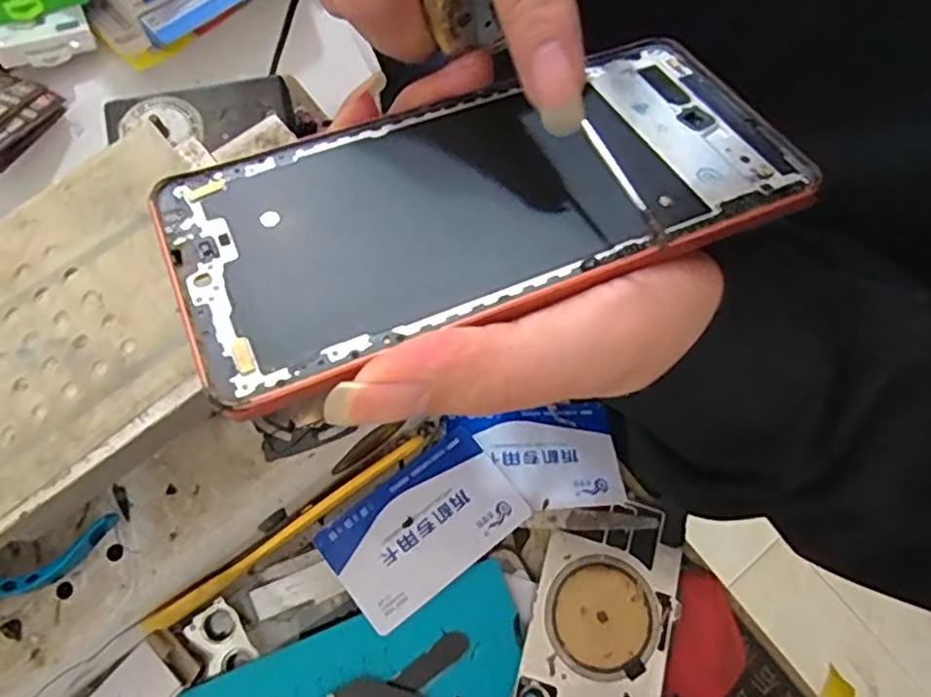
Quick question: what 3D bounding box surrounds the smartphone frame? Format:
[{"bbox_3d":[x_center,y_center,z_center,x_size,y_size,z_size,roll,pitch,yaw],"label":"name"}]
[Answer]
[{"bbox_3d":[0.007,-0.042,0.176,0.162,0.004,0.075,-21,58,-14],"label":"smartphone frame"}]

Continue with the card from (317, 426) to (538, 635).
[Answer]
[{"bbox_3d":[-0.019,0.080,0.303,0.084,0.004,0.053,-37,78,-13],"label":"card"}]

